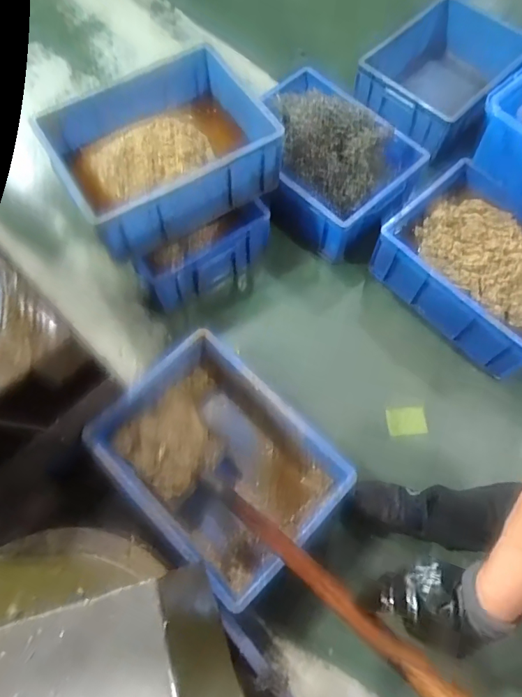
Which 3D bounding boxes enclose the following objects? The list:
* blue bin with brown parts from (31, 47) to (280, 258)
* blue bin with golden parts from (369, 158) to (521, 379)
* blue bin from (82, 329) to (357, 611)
[{"bbox_3d":[-0.238,-0.480,1.112,0.479,0.175,0.382,-33,76,-11],"label":"blue bin with brown parts"},{"bbox_3d":[0.582,-0.216,1.218,0.356,0.206,0.495,-43,78,-13],"label":"blue bin with golden parts"},{"bbox_3d":[-0.090,0.248,1.042,0.367,0.181,0.483,-43,78,-13],"label":"blue bin"}]

